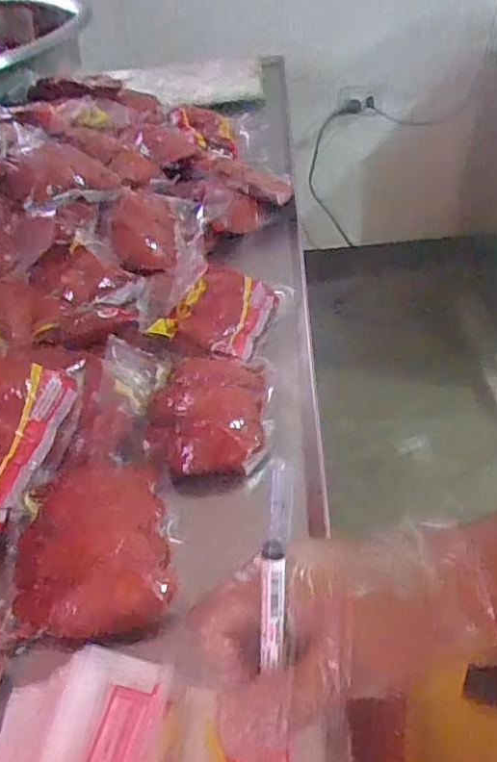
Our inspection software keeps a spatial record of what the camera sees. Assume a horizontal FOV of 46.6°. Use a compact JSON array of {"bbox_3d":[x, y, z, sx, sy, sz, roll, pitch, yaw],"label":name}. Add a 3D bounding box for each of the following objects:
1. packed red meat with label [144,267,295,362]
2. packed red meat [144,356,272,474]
[{"bbox_3d":[-0.025,-0.070,0.572,0.093,0.044,0.134,12,46,18],"label":"packed red meat with label"},{"bbox_3d":[-0.034,0.021,0.485,0.099,0.028,0.118,-3,43,3],"label":"packed red meat"}]

